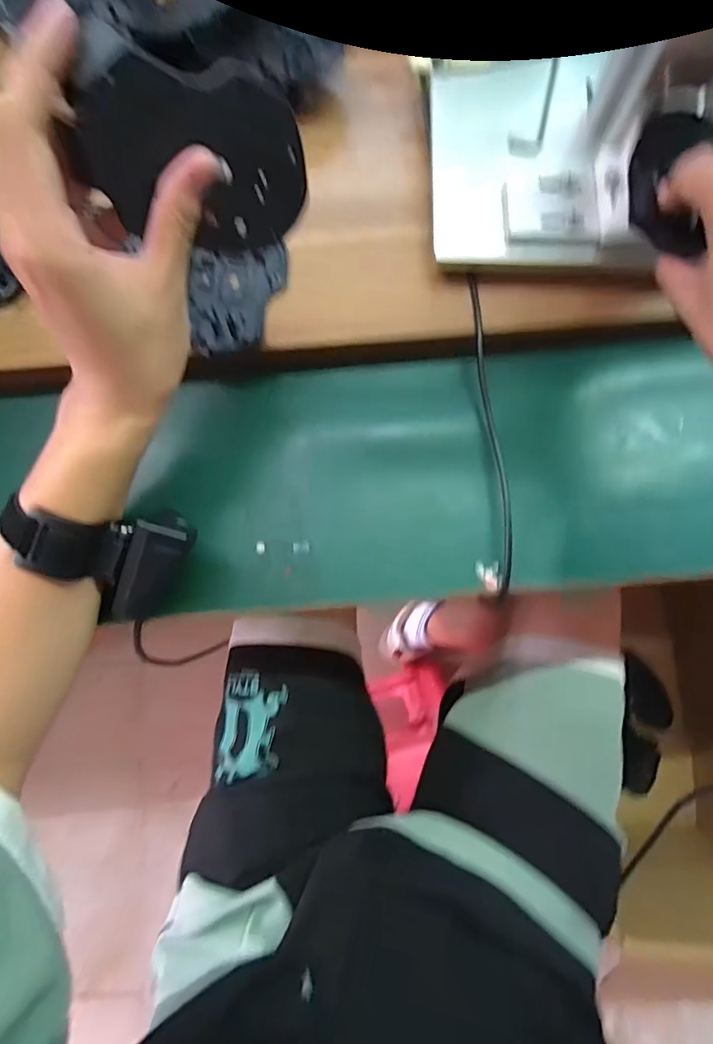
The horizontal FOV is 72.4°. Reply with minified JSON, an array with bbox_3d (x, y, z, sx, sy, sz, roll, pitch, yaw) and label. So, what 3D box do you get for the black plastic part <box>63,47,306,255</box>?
[{"bbox_3d":[-0.073,-0.169,0.233,0.109,0.069,0.009,-24,54,-32],"label":"black plastic part"}]

